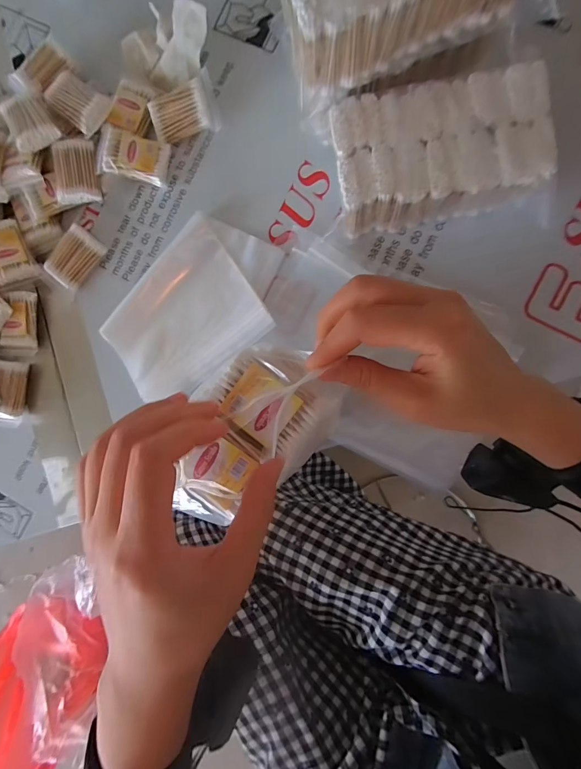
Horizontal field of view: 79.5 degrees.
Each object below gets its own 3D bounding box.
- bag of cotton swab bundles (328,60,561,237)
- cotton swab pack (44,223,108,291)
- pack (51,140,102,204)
[{"bbox_3d":[0.156,-0.240,0.381,0.210,0.077,0.128,-6,86,9],"label":"bag of cotton swab bundles"},{"bbox_3d":[-0.286,-0.168,0.462,0.049,0.018,0.075,41,93,6],"label":"cotton swab pack"},{"bbox_3d":[-0.272,-0.270,0.442,0.053,0.012,0.079,-7,88,6],"label":"pack"}]

